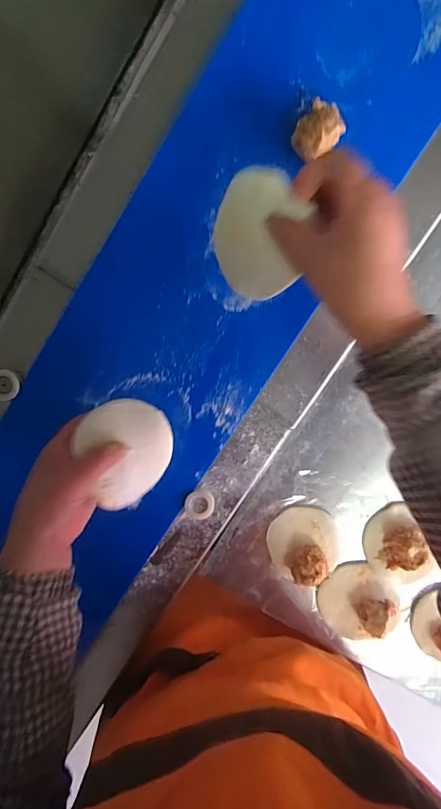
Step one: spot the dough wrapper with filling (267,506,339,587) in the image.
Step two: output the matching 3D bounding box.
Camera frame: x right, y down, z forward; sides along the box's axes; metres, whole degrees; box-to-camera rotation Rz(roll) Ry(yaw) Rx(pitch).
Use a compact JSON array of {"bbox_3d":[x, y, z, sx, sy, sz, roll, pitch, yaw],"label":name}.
[{"bbox_3d":[0.094,0.158,0.470,0.077,0.036,0.081,0,99,-1],"label":"dough wrapper with filling"}]

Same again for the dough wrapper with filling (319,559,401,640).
[{"bbox_3d":[0.160,0.231,0.479,0.096,0.039,0.087,36,96,-6],"label":"dough wrapper with filling"}]

